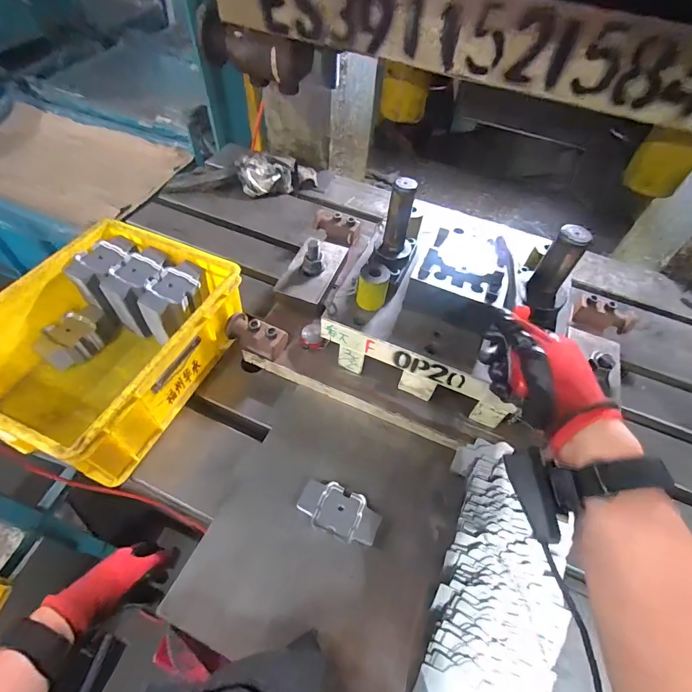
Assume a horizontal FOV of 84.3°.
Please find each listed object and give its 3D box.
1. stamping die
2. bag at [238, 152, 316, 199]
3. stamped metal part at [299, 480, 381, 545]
[{"bbox_3d":[0.158,-0.072,0.548,0.294,0.205,0.256,26,54,16],"label":"stamping die"},{"bbox_3d":[-0.168,-0.430,0.954,0.194,0.055,0.111,-13,53,-15],"label":"bag"},{"bbox_3d":[-0.008,0.212,0.489,0.103,0.014,0.057,19,52,11],"label":"stamped metal part"}]

